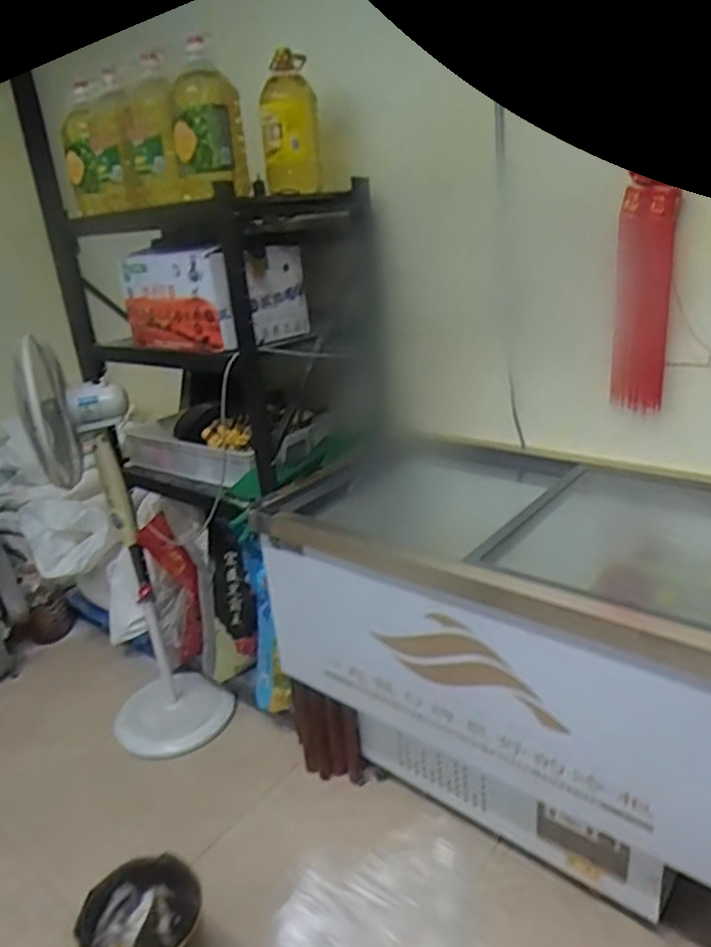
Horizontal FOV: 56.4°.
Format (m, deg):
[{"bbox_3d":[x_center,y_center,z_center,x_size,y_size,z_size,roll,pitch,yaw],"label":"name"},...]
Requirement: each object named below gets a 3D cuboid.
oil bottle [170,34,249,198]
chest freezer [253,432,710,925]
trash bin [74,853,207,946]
[{"bbox_3d":[-0.339,-0.807,1.504,0.160,0.301,0.155,-8,21,-6],"label":"oil bottle"},{"bbox_3d":[0.411,0.417,1.619,1.215,0.759,0.655,13,28,40],"label":"chest freezer"},{"bbox_3d":[-0.426,0.969,1.365,0.207,0.294,0.245,-22,26,-35],"label":"trash bin"}]

